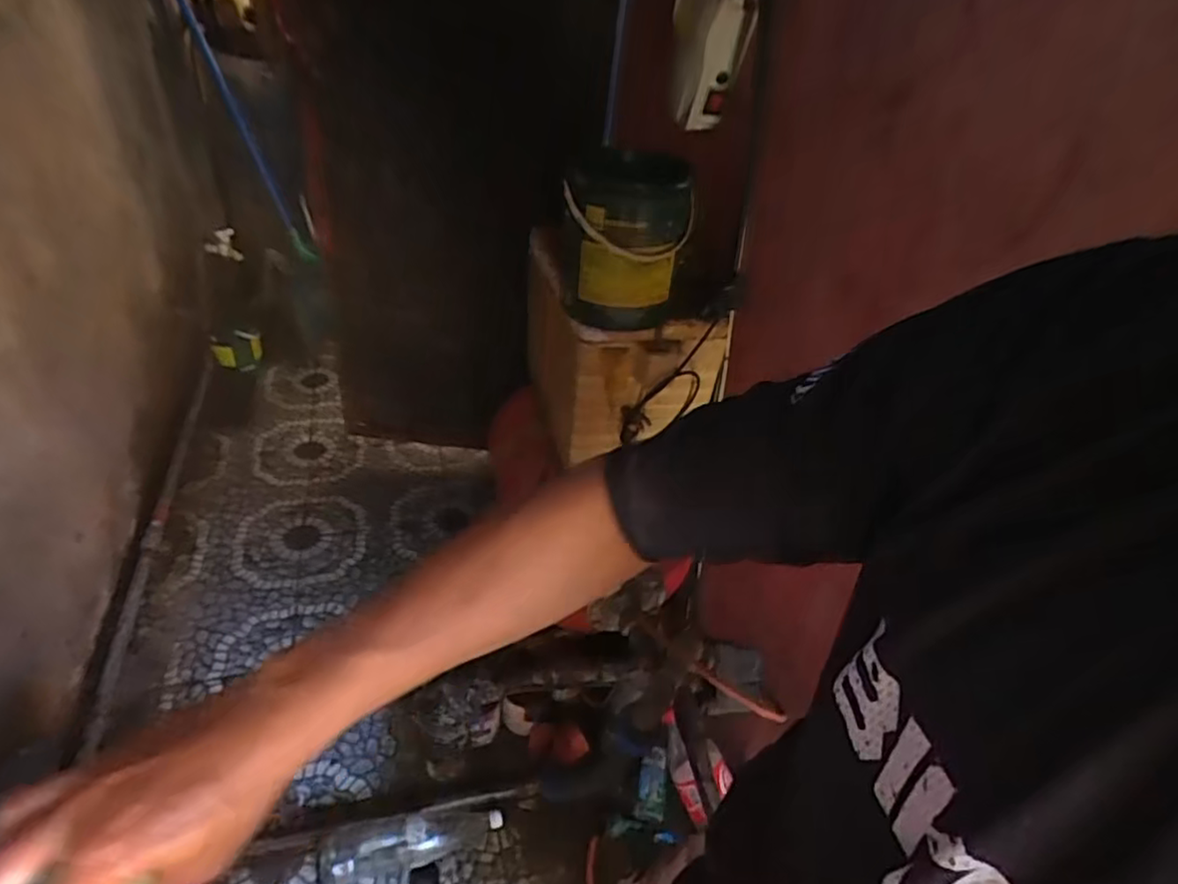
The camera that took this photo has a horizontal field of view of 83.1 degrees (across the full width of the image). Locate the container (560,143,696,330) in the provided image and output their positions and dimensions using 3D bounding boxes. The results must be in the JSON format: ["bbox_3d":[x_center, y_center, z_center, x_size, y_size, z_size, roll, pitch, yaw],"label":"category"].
[{"bbox_3d":[0.045,-0.292,0.950,0.168,0.196,0.176,2,39,-4],"label":"container"}]

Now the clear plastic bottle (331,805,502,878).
[{"bbox_3d":[-0.330,0.759,1.271,0.327,0.066,0.098,-3,40,-10],"label":"clear plastic bottle"}]

